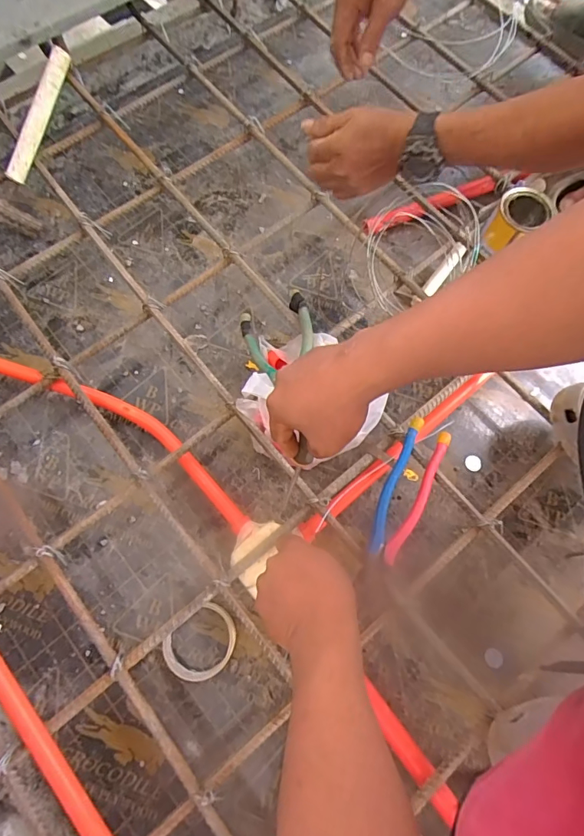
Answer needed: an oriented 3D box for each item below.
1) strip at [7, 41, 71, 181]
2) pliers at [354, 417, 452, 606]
[{"bbox_3d":[-0.385,-0.454,0.672,0.024,0.022,0.195,34,104,9],"label":"strip"},{"bbox_3d":[0.134,0.108,0.547,0.053,0.020,0.228,26,72,7],"label":"pliers"}]

